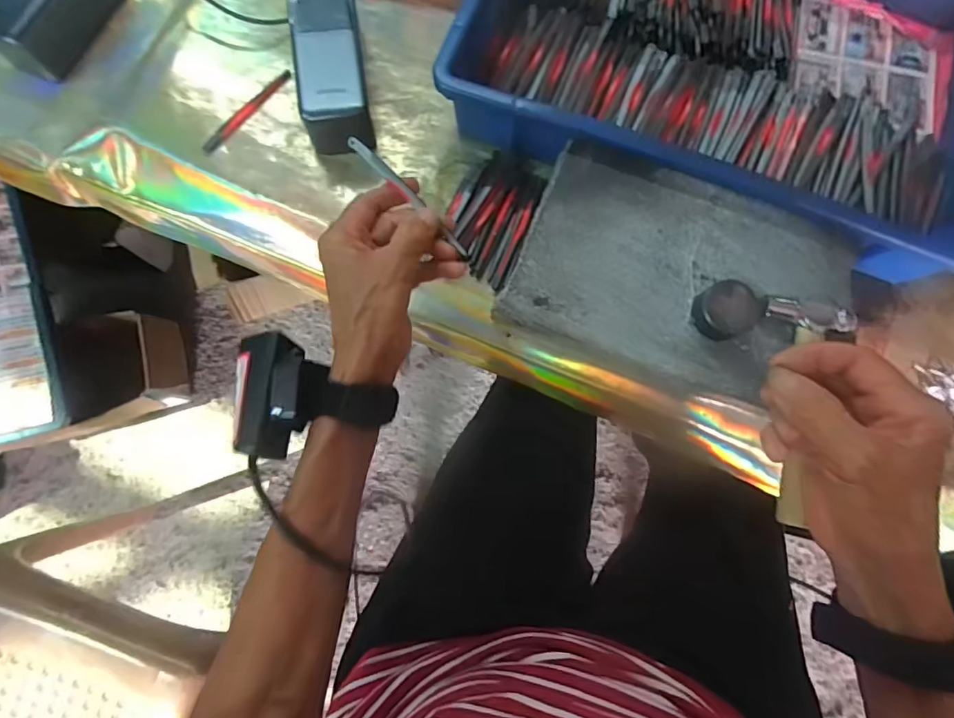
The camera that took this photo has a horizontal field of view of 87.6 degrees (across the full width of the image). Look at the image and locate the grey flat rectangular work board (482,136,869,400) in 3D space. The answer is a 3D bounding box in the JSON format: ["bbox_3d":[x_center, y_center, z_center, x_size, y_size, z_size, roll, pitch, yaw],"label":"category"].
[{"bbox_3d":[0.145,-0.061,0.358,0.225,0.006,0.145,20,81,3],"label":"grey flat rectangular work board"}]

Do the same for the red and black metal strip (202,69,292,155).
[{"bbox_3d":[-0.198,-0.213,0.429,0.013,0.004,0.100,42,82,6],"label":"red and black metal strip"}]

